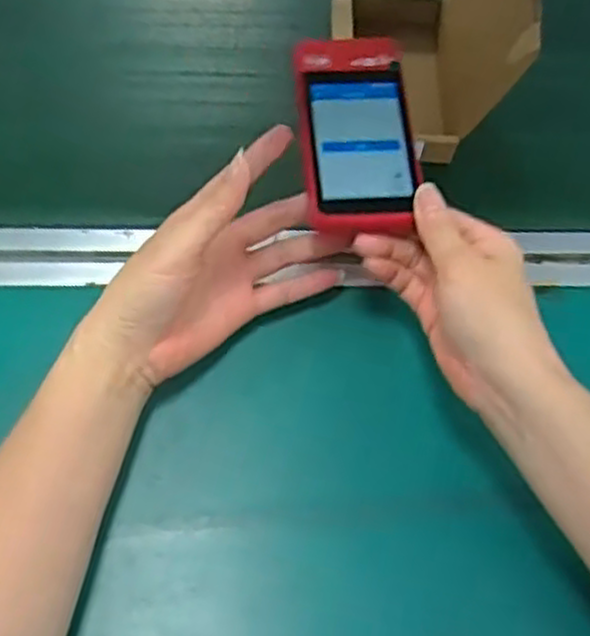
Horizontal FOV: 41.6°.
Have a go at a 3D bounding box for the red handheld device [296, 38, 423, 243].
[{"bbox_3d":[0.035,-0.111,0.445,0.063,0.020,0.130,-1,69,-2],"label":"red handheld device"}]

